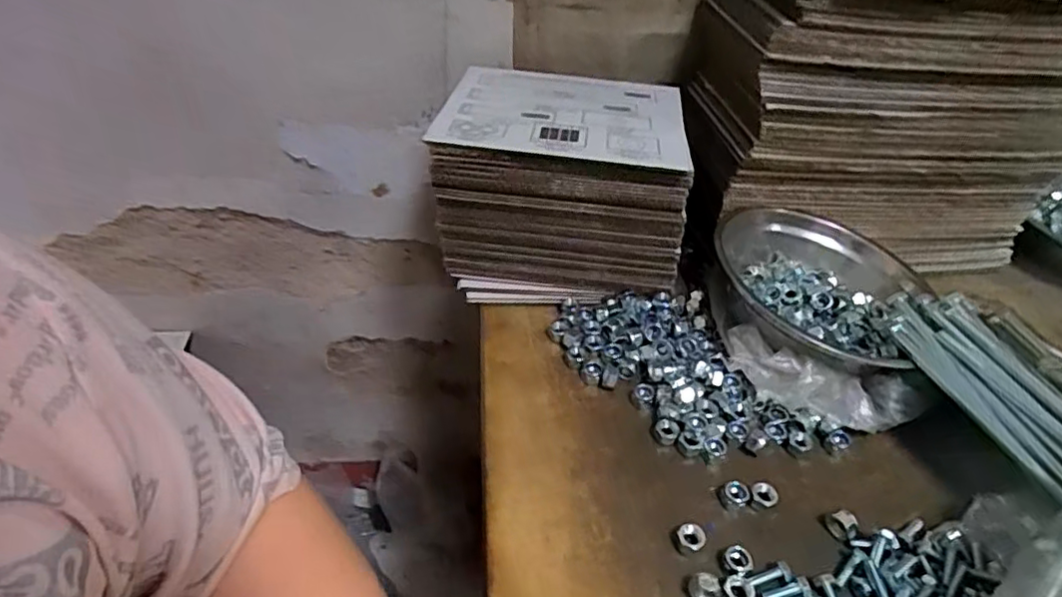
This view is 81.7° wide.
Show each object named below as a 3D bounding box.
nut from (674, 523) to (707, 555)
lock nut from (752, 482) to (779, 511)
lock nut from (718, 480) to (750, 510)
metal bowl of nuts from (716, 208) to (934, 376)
[{"bbox_3d":[0.107,0.163,0.415,0.020,0.012,0.019,1,38,-1],"label":"nut"},{"bbox_3d":[0.168,0.142,0.442,0.018,0.009,0.022,23,44,26],"label":"lock nut"},{"bbox_3d":[0.147,0.141,0.444,0.021,0.007,0.018,-15,42,-21],"label":"lock nut"},{"bbox_3d":[0.260,-0.005,0.558,0.157,0.065,0.187,1,38,-2],"label":"metal bowl of nuts"}]

